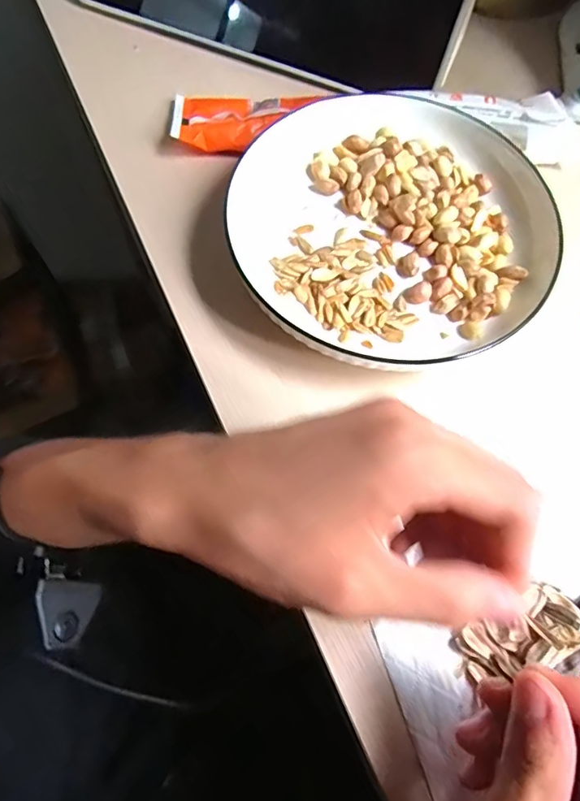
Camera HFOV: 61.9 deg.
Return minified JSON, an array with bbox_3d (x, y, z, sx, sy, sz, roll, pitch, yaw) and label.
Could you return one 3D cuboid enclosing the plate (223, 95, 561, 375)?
[{"bbox_3d":[0.059,-0.103,0.285,0.178,0.032,0.172,0,71,-1],"label":"plate"}]

